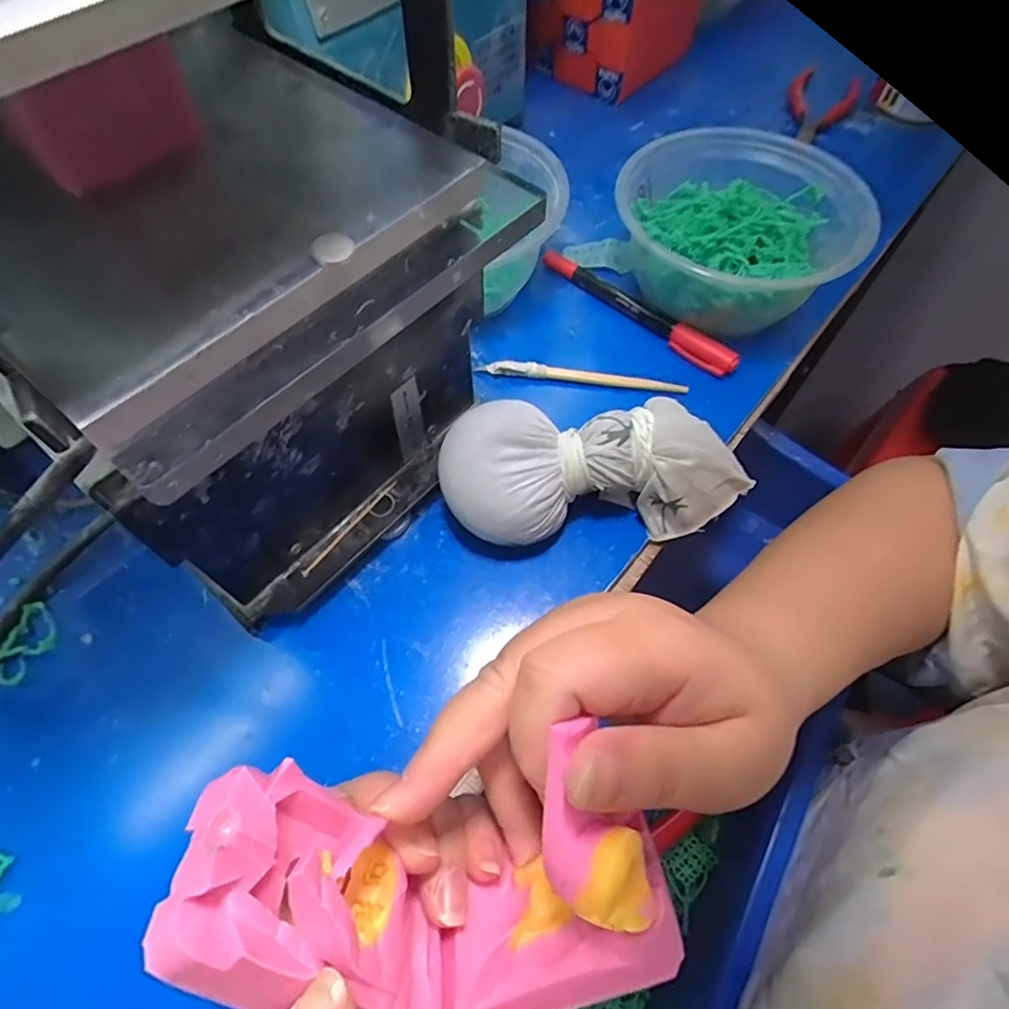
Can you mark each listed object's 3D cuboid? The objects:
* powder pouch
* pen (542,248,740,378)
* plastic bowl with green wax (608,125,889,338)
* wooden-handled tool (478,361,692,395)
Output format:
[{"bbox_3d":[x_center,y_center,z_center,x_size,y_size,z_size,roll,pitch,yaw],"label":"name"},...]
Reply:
[{"bbox_3d":[0.047,-0.015,0.272,0.150,0.051,0.056,-5,61,-4],"label":"powder pouch"},{"bbox_3d":[0.078,-0.119,0.350,0.012,0.016,0.140,-41,69,-21],"label":"pen"},{"bbox_3d":[0.132,-0.153,0.340,0.129,0.066,0.139,0,61,-1],"label":"plastic bowl with green wax"},{"bbox_3d":[0.044,-0.073,0.327,0.116,0.008,0.008,7,61,3],"label":"wooden-handled tool"}]

